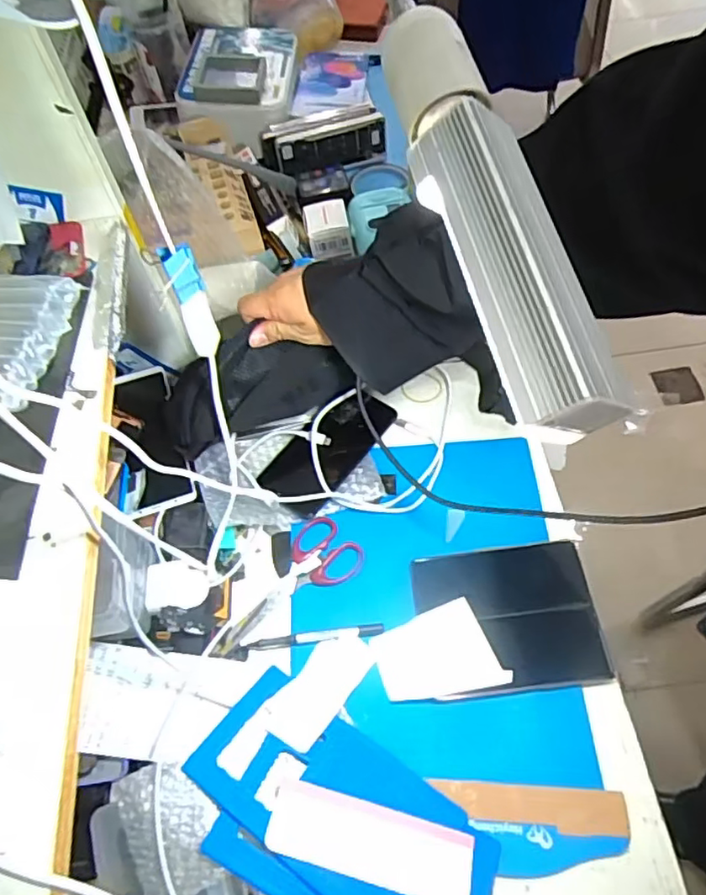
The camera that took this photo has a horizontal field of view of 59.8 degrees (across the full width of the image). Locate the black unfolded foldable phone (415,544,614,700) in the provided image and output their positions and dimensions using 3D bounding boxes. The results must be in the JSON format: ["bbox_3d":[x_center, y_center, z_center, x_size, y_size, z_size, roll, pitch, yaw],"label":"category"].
[{"bbox_3d":[0.139,0.151,0.554,0.154,0.008,0.126,-7,60,0],"label":"black unfolded foldable phone"}]

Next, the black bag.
[{"bbox_3d":[-0.097,-0.059,0.609,0.176,0.103,0.056,-24,61,-9],"label":"black bag"}]

